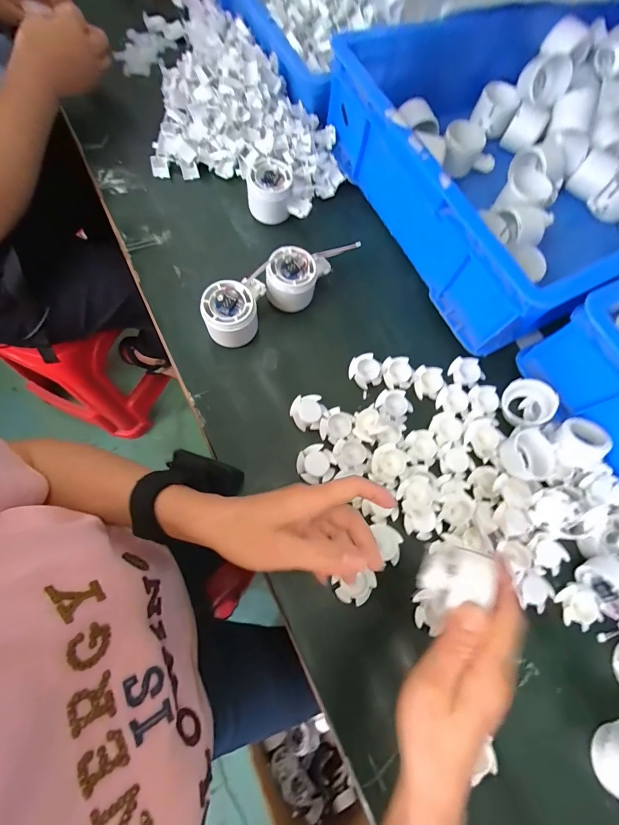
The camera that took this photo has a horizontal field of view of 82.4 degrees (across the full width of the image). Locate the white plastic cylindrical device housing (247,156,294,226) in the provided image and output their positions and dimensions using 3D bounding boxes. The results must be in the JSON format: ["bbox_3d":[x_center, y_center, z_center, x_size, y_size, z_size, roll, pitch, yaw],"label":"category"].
[{"bbox_3d":[-0.052,-0.286,0.465,0.056,0.056,0.049,4,72,-4],"label":"white plastic cylindrical device housing"}]

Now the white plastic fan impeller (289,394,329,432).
[{"bbox_3d":[0.000,0.000,0.395,0.039,0.022,0.040,2,72,-5],"label":"white plastic fan impeller"}]

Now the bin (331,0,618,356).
[{"bbox_3d":[0.363,-0.380,0.498,0.581,0.163,0.423,-27,77,-13],"label":"bin"}]

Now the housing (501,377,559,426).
[{"bbox_3d":[0.256,-0.011,0.418,0.050,0.039,0.053,-32,75,-8],"label":"housing"}]

